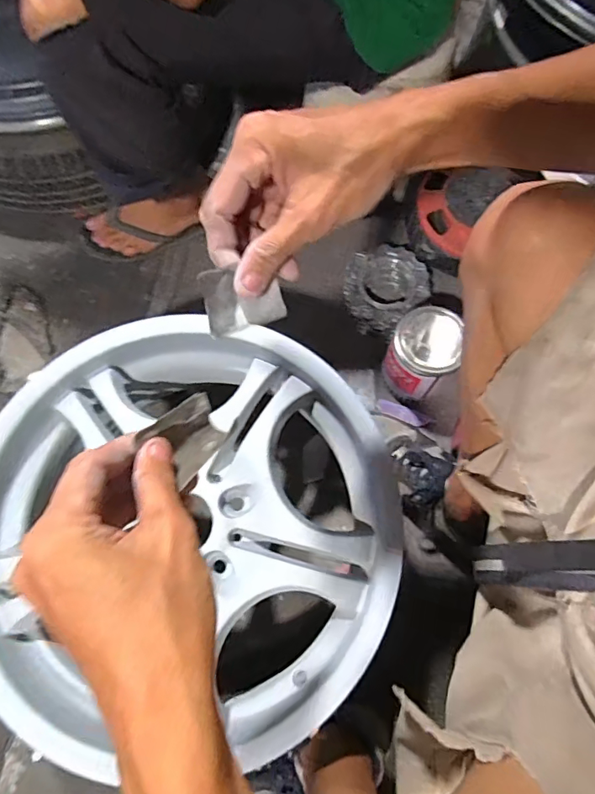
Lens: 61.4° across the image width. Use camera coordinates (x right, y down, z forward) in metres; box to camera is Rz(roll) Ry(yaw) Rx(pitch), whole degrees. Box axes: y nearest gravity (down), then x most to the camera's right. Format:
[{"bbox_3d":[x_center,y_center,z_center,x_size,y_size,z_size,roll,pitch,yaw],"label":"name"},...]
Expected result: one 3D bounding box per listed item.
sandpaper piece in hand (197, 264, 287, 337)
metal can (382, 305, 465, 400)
[{"bbox_3d":[-0.032,-0.058,0.309,0.047,0.042,0.029,-12,74,-3],"label":"sandpaper piece in hand"},{"bbox_3d":[0.179,-0.060,0.734,0.094,0.130,0.100,18,71,6],"label":"metal can"}]

